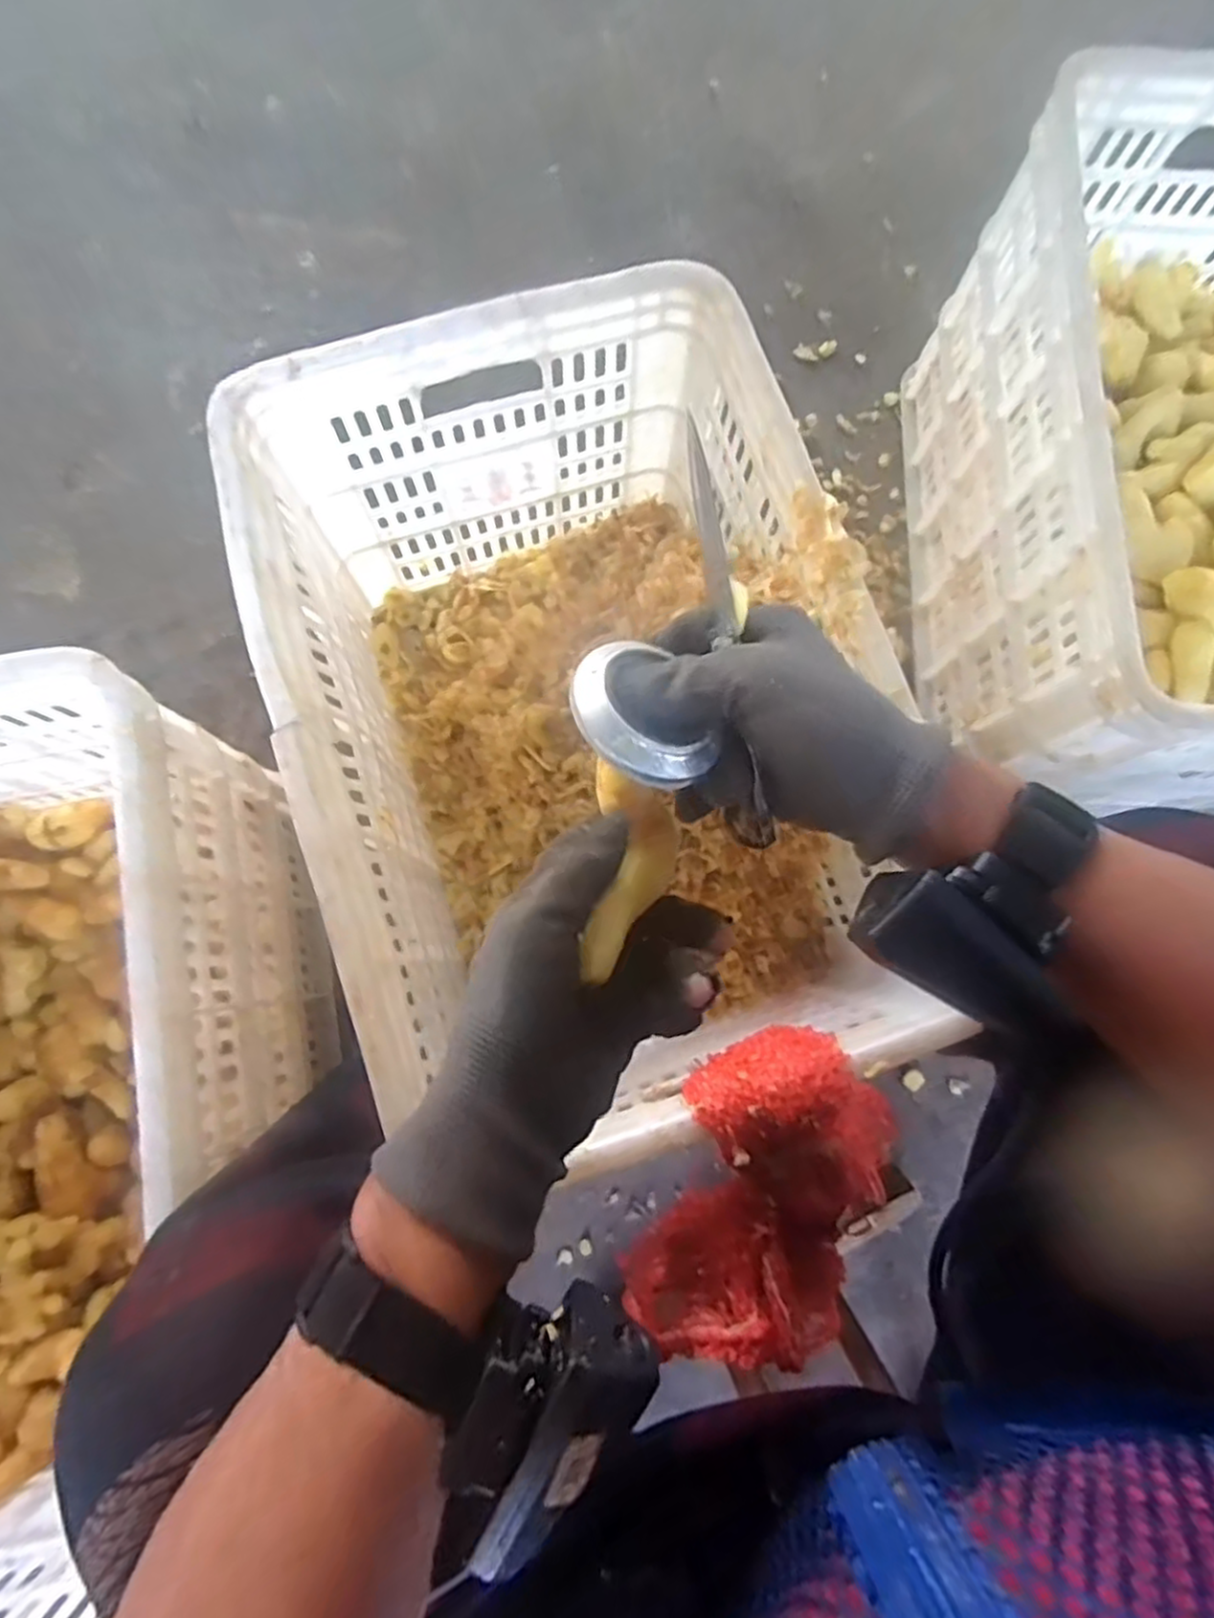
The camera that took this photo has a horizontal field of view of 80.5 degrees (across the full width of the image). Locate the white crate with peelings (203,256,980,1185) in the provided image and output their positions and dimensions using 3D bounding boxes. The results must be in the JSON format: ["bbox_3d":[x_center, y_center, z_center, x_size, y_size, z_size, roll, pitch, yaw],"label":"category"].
[{"bbox_3d":[-0.018,-0.052,0.542,0.353,0.268,0.512,-18,79,-5],"label":"white crate with peelings"}]

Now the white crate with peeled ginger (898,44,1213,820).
[{"bbox_3d":[0.493,-0.271,0.607,0.375,0.275,0.516,0,78,-1],"label":"white crate with peeled ginger"}]

